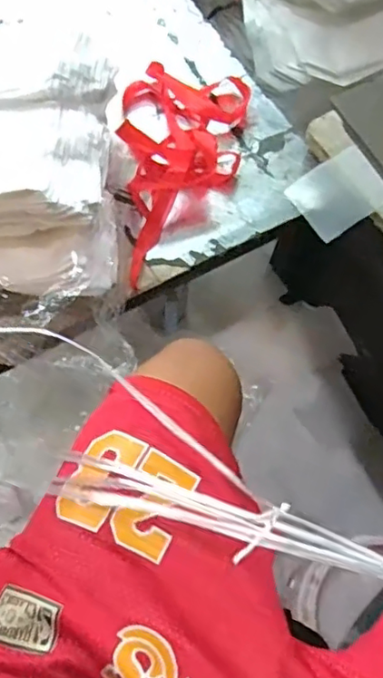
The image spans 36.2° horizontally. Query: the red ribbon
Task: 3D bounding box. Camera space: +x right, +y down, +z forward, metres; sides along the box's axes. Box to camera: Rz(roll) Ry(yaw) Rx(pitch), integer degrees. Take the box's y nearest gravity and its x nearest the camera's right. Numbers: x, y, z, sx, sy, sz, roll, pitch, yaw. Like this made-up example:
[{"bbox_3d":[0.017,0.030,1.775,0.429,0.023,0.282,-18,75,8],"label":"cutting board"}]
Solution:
[{"bbox_3d":[-0.028,-0.235,0.801,0.177,0.053,0.355,11,67,1],"label":"red ribbon"}]

